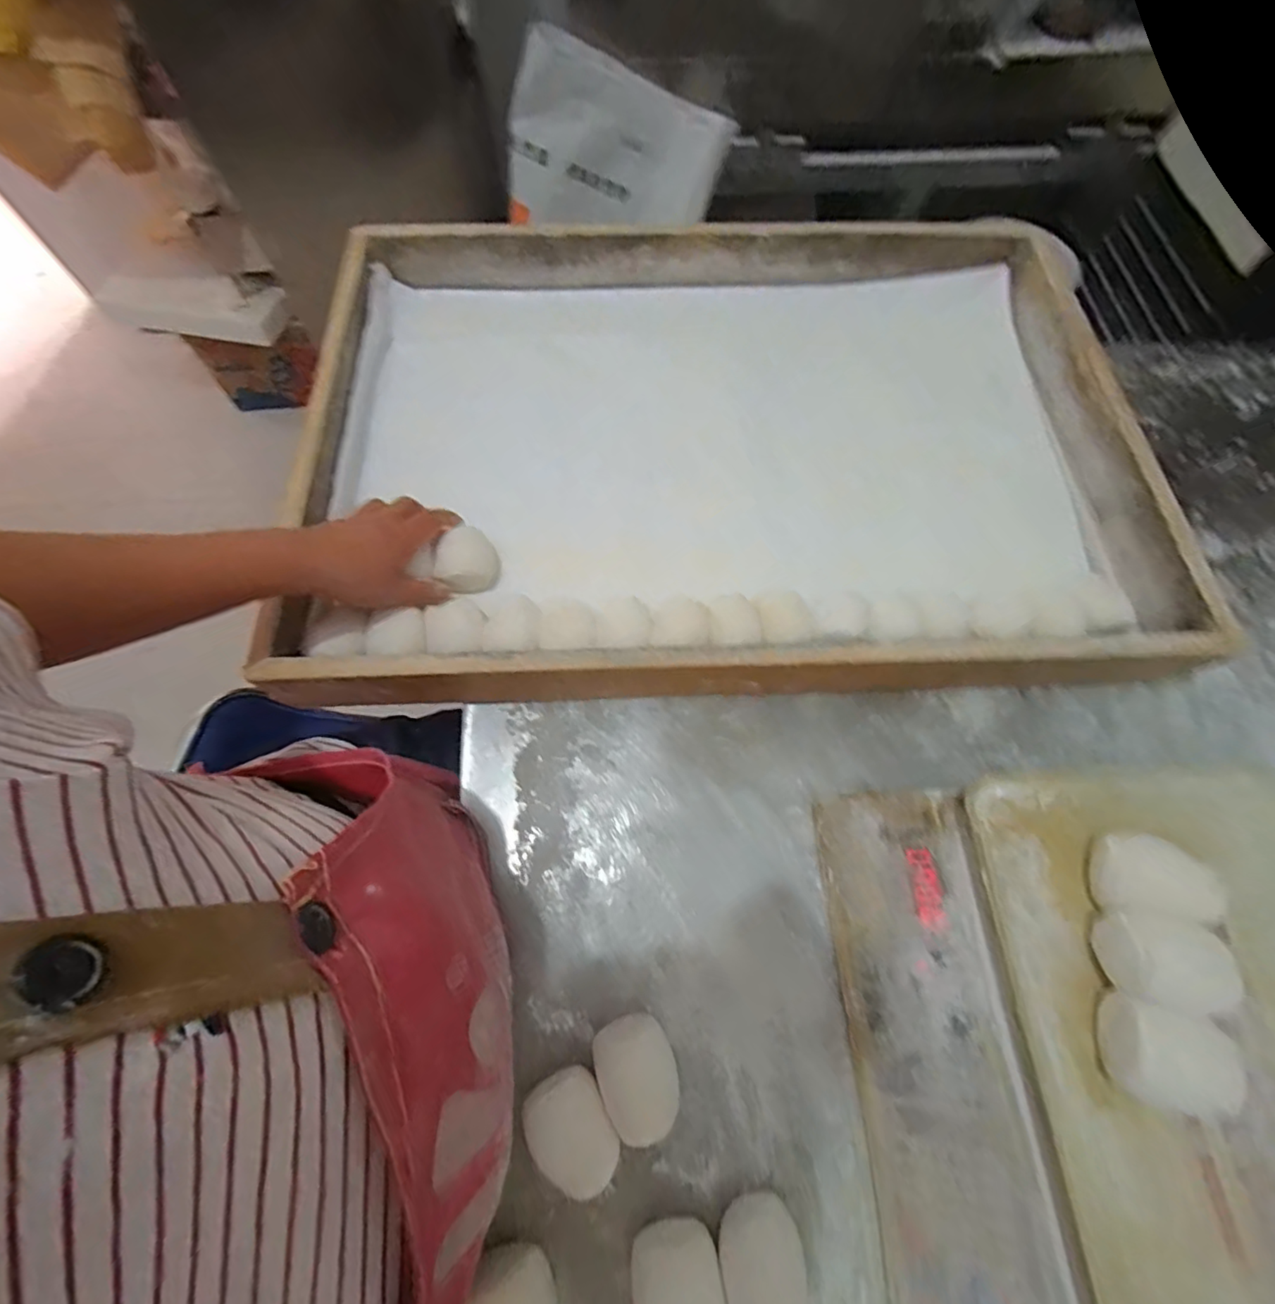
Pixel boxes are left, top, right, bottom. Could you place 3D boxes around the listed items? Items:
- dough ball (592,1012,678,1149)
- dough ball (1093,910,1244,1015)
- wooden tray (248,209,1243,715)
[{"bbox_3d":[0.000,0.293,0.390,0.051,0.030,0.067,-18,69,-9],"label":"dough ball"},{"bbox_3d":[0.300,0.175,0.320,0.043,0.040,0.046,1,66,-1],"label":"dough ball"},{"bbox_3d":[0.091,-0.215,0.592,0.785,0.117,0.545,-1,67,-2],"label":"wooden tray"}]

